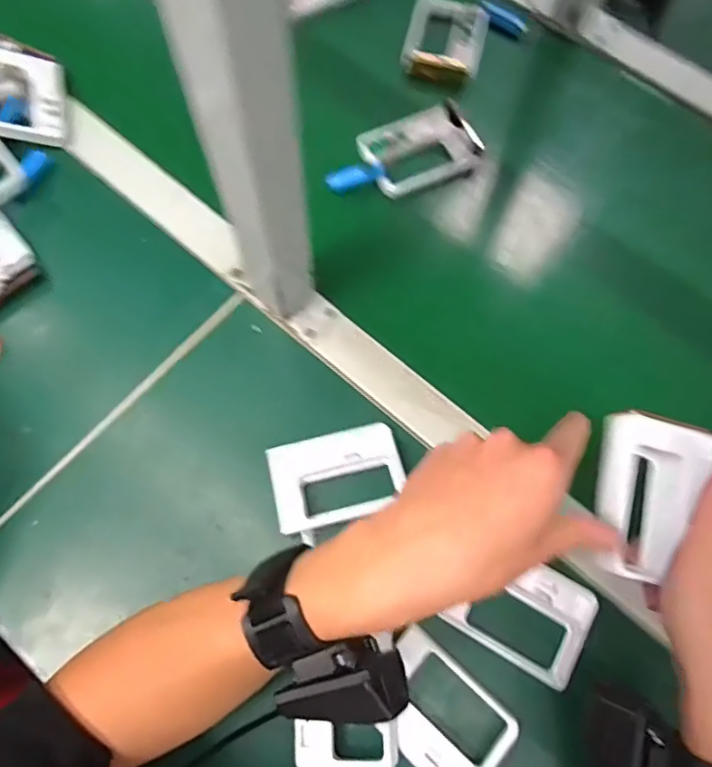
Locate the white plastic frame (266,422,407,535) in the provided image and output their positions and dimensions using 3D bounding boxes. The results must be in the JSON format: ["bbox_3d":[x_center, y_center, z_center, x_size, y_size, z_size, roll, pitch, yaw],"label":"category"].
[{"bbox_3d":[-0.013,0.068,0.415,0.095,0.015,0.066,-12,69,-6],"label":"white plastic frame"}]

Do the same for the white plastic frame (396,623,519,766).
[{"bbox_3d":[0.053,0.216,0.372,0.091,0.017,0.064,40,73,13],"label":"white plastic frame"}]

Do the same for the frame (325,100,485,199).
[{"bbox_3d":[0.044,-0.212,0.530,0.150,0.020,0.074,-24,71,-11],"label":"frame"}]

